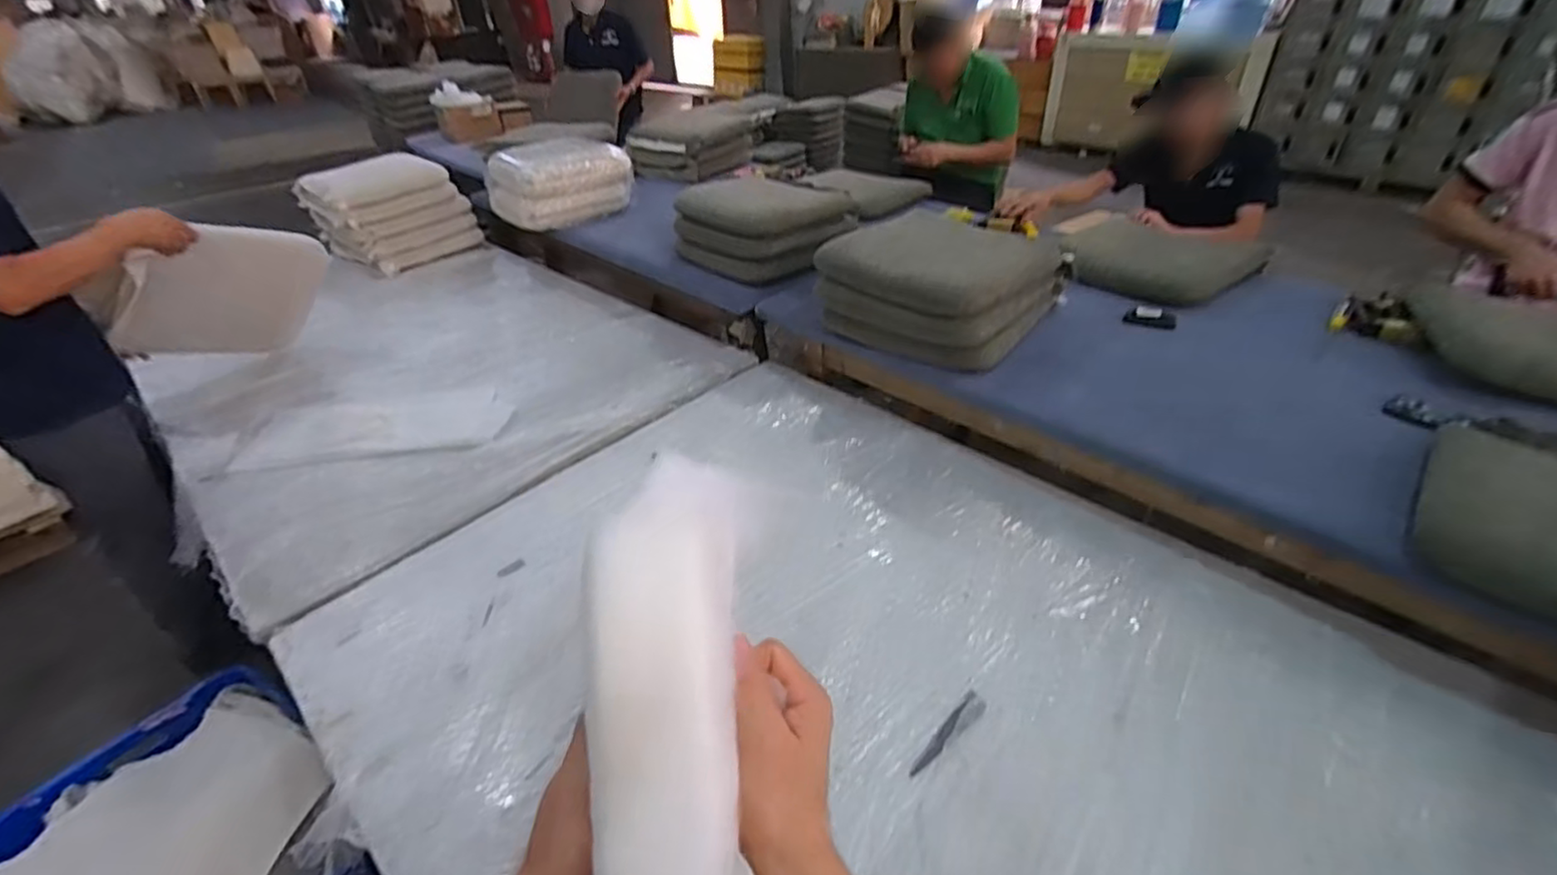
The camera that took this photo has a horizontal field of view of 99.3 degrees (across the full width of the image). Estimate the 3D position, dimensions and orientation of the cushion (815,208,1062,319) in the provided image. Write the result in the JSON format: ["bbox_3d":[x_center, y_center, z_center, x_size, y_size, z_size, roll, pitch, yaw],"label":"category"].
[{"bbox_3d":[0.354,-0.406,1.491,0.351,0.123,0.394,-29,43,-31],"label":"cushion"}]

